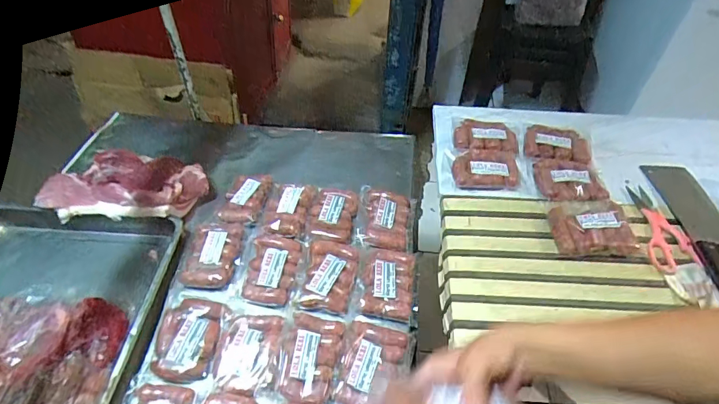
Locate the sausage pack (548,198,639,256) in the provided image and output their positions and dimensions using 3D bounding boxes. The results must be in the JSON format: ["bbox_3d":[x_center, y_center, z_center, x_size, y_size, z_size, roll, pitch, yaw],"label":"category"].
[{"bbox_3d":[0.396,0.042,0.744,0.139,0.032,0.116,-1,46,-4],"label":"sausage pack"}]

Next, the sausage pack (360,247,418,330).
[{"bbox_3d":[0.050,0.135,0.746,0.095,0.028,0.130,7,46,3],"label":"sausage pack"}]

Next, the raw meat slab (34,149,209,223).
[{"bbox_3d":[-0.454,-0.025,0.849,0.274,0.069,0.178,9,44,6],"label":"raw meat slab"}]

